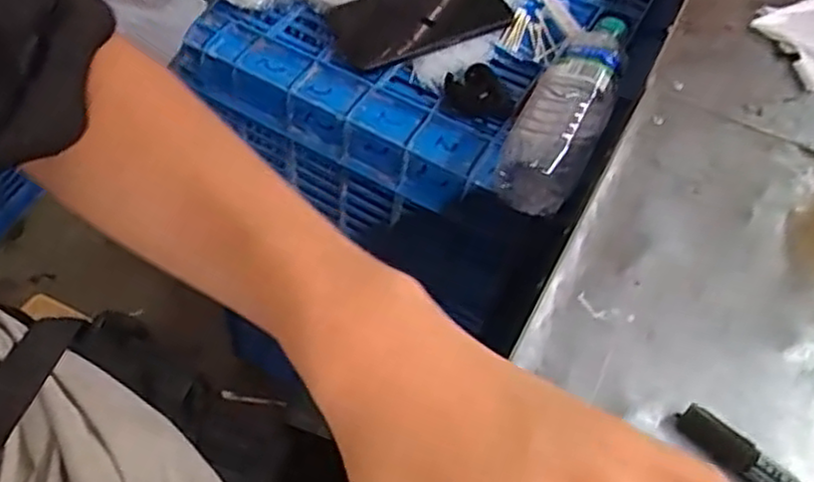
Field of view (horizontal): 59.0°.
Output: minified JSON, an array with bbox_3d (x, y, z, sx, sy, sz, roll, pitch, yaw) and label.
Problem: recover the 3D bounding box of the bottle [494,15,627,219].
[{"bbox_3d":[0.137,-0.116,0.596,0.065,0.058,0.222,25,55,11],"label":"bottle"}]

